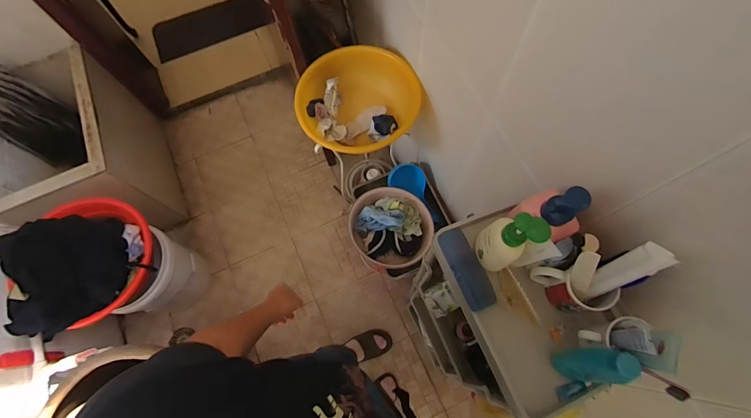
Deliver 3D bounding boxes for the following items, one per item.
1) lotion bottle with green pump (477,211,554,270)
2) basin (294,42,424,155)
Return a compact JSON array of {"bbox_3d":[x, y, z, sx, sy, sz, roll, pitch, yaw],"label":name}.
[{"bbox_3d":[0.205,0.047,0.545,0.055,0.151,0.069,-33,72,-9],"label":"lotion bottle with green pump"},{"bbox_3d":[-0.050,-0.317,1.046,0.350,0.150,0.289,8,71,5],"label":"basin"}]

